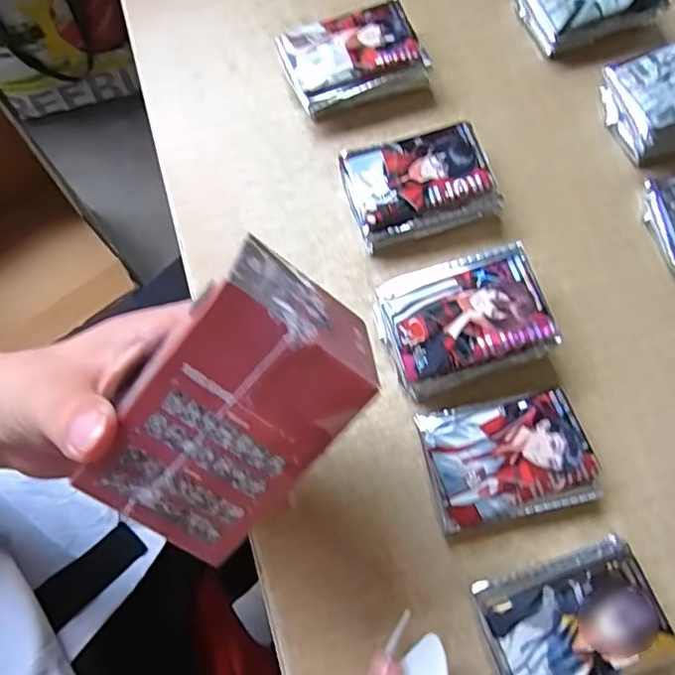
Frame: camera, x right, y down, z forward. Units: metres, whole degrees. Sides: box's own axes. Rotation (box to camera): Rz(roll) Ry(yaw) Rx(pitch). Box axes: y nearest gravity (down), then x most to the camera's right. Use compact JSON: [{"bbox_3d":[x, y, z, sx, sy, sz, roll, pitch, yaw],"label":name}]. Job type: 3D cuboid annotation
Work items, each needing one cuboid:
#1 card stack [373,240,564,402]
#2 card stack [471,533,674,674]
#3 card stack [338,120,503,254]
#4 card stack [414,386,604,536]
[{"bbox_3d":[0.073,-0.010,0.335,0.089,0.043,0.070,-16,75,-4],"label":"card stack"},{"bbox_3d":[0.121,0.149,0.298,0.087,0.022,0.062,-18,75,-4],"label":"card stack"},{"bbox_3d":[0.051,-0.099,0.367,0.089,0.030,0.064,-14,75,-4],"label":"card stack"},{"bbox_3d":[0.095,0.068,0.323,0.089,0.021,0.065,-12,75,-3],"label":"card stack"}]

